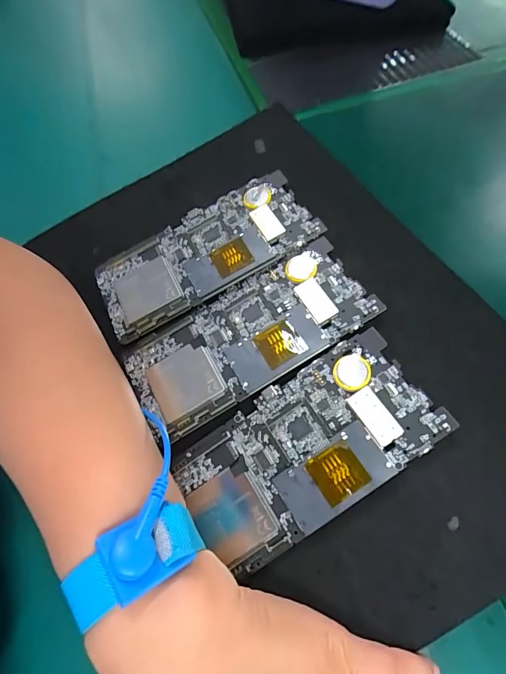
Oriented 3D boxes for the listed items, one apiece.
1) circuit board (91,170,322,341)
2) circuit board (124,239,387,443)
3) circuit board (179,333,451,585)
[{"bbox_3d":[-0.036,-0.059,0.262,0.150,0.007,0.068,-30,65,0],"label":"circuit board"},{"bbox_3d":[-0.004,0.000,0.236,0.149,0.005,0.065,-31,64,0],"label":"circuit board"},{"bbox_3d":[0.027,0.061,0.207,0.139,0.006,0.070,-34,65,1],"label":"circuit board"}]

